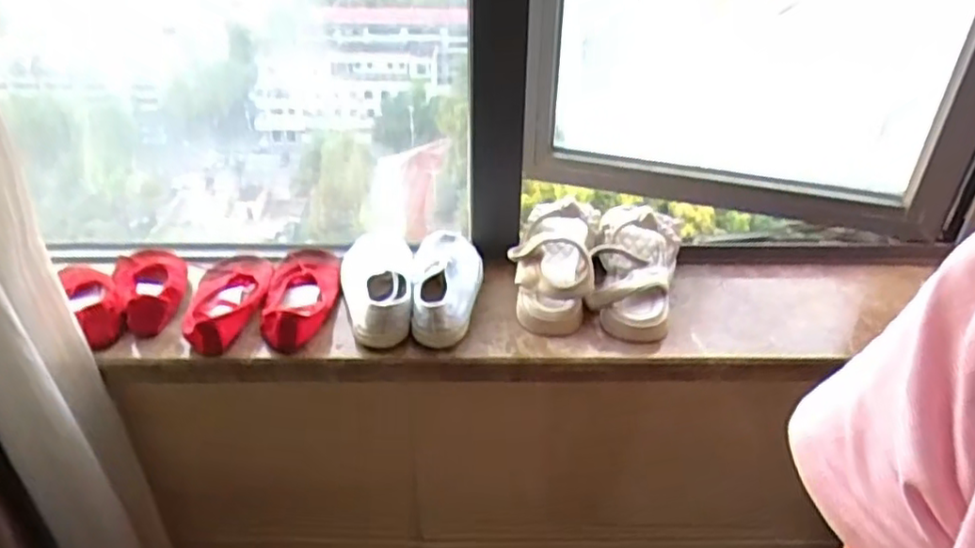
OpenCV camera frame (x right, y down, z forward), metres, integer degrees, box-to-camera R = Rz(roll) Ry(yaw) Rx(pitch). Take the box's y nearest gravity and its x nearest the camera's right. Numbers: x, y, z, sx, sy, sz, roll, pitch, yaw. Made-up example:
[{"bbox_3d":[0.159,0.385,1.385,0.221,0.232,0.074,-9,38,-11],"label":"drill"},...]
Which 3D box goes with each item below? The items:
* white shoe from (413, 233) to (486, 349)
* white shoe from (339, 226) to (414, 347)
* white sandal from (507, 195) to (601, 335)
[{"bbox_3d":[-0.045,0.009,0.742,0.076,0.053,0.180,1,34,1],"label":"white shoe"},{"bbox_3d":[-0.118,0.010,0.729,0.080,0.050,0.164,-6,34,-10],"label":"white shoe"},{"bbox_3d":[0.075,-0.015,0.755,0.089,0.084,0.172,8,34,11],"label":"white sandal"}]

